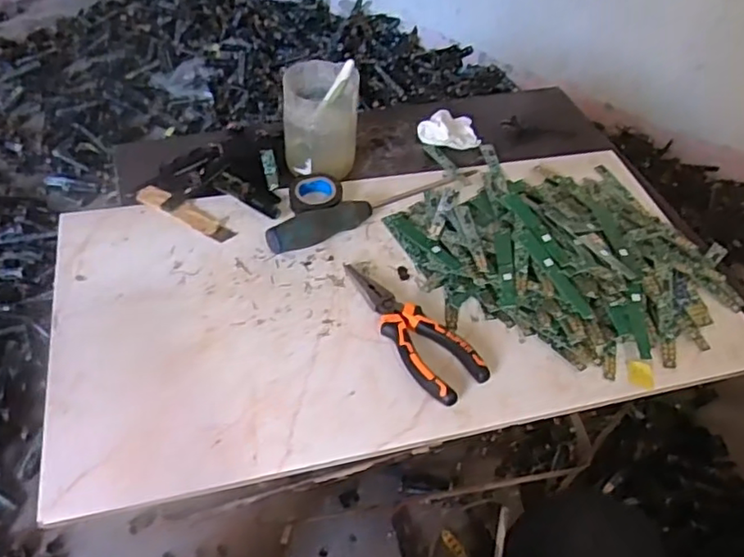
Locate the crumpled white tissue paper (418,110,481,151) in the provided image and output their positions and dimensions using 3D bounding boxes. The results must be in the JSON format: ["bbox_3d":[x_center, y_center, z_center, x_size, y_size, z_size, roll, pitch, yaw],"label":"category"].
[{"bbox_3d":[0.091,-0.176,0.730,0.070,0.019,0.051,1,48,-7],"label":"crumpled white tissue paper"}]

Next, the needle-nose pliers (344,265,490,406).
[{"bbox_3d":[0.027,0.040,0.536,0.052,0.020,0.160,-30,58,-30],"label":"needle-nose pliers"}]

